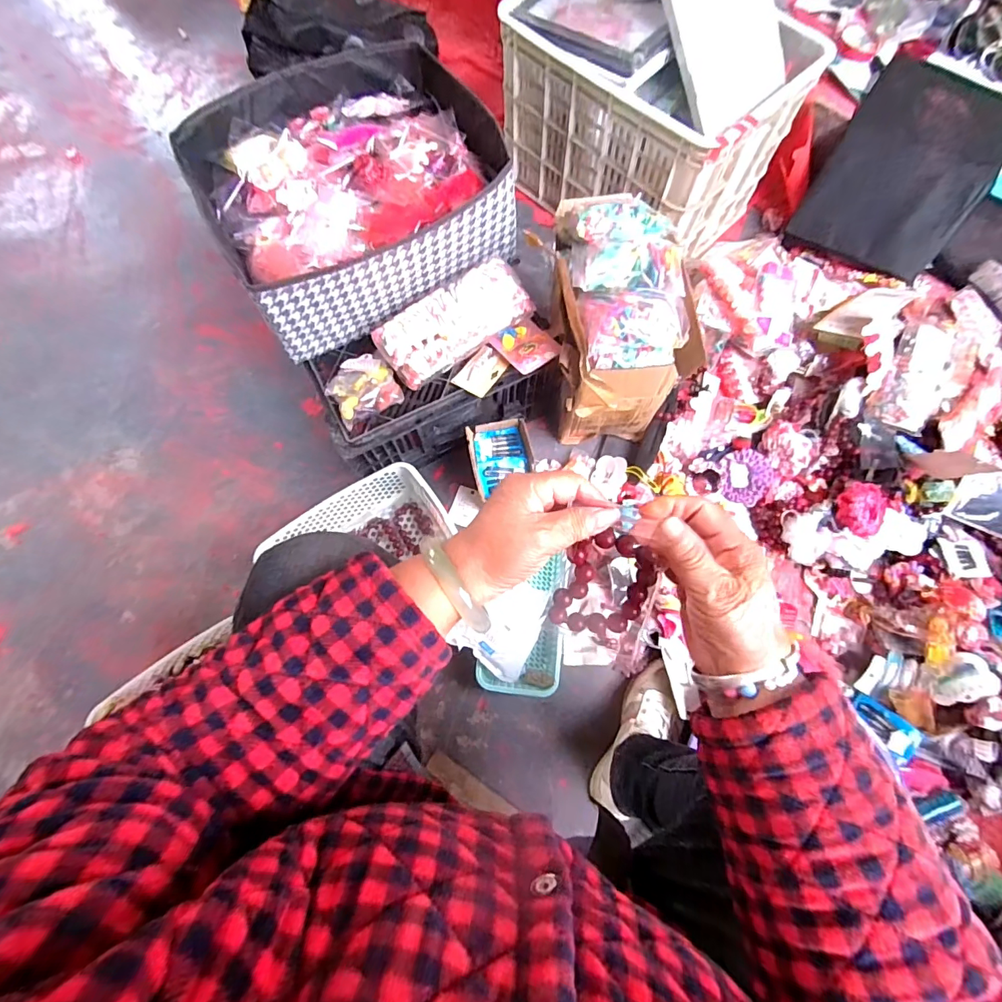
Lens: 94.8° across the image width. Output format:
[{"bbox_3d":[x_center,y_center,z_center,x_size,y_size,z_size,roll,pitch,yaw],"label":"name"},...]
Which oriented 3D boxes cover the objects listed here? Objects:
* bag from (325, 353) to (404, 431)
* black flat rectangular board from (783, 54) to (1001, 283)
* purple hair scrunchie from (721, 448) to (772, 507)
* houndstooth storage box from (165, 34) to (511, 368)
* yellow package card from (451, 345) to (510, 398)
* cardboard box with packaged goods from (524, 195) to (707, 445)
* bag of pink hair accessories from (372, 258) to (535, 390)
[{"bbox_3d":[-0.208,-0.170,0.689,0.094,0.042,0.103,-31,75,-9],"label":"bag"},{"bbox_3d":[0.807,-0.652,0.922,0.272,0.022,0.343,36,110,21],"label":"black flat rectangular board"},{"bbox_3d":[0.457,-0.045,0.853,0.084,0.017,0.101,21,89,12],"label":"purple hair scrunchie"},{"bbox_3d":[-0.216,-0.456,0.695,0.399,0.143,0.370,-29,75,-8],"label":"houndstooth storage box"},{"bbox_3d":[-0.030,-0.202,0.722,0.057,0.007,0.085,33,73,17],"label":"yellow package card"},{"bbox_3d":[0.171,-0.273,0.758,0.183,0.309,0.265,-12,73,-3],"label":"cardboard box with packaged goods"},{"bbox_3d":[-0.070,-0.268,0.692,0.236,0.064,0.103,-33,75,-9],"label":"bag of pink hair accessories"}]

